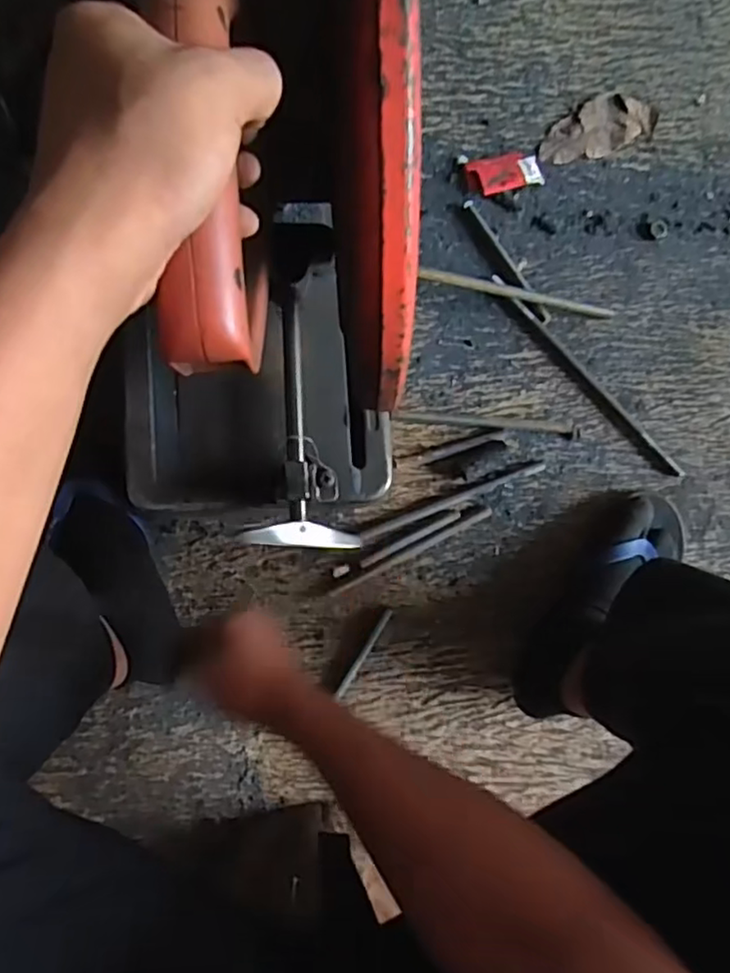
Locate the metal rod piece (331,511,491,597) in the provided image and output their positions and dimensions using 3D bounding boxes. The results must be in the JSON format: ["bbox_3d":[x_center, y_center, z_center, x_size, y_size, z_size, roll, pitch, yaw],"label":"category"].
[{"bbox_3d":[0.050,0.070,0.680,0.191,0.004,0.010,-27,89,-7],"label":"metal rod piece"}]

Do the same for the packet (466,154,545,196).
[{"bbox_3d":[0.157,-0.352,0.716,0.084,0.016,0.043,-16,87,-6],"label":"packet"}]

